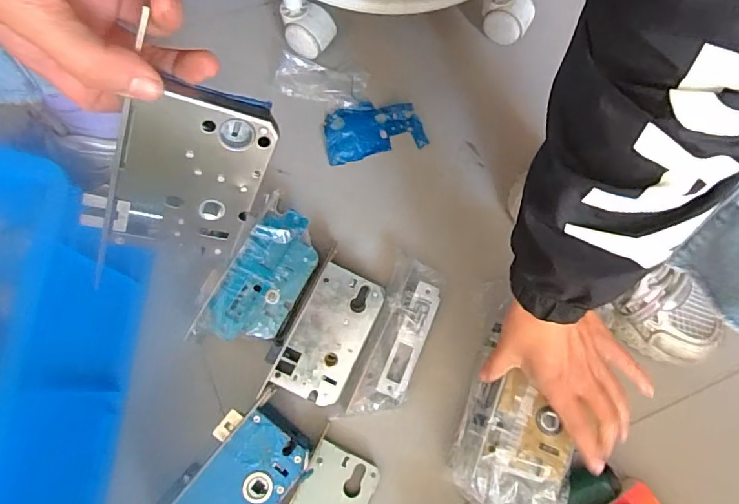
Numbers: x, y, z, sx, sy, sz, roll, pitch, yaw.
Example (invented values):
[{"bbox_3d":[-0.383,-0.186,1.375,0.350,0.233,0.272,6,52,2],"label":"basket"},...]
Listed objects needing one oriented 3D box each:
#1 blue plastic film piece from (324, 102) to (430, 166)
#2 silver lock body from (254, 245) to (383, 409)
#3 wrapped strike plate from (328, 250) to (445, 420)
[{"bbox_3d":[0.004,-0.140,0.551,0.111,0.011,0.065,-12,76,-4],"label":"blue plastic film piece"},{"bbox_3d":[-0.042,0.076,0.464,0.075,0.017,0.130,25,76,5],"label":"silver lock body"},{"bbox_3d":[0.025,0.087,0.479,0.055,0.021,0.167,20,76,4],"label":"wrapped strike plate"}]

